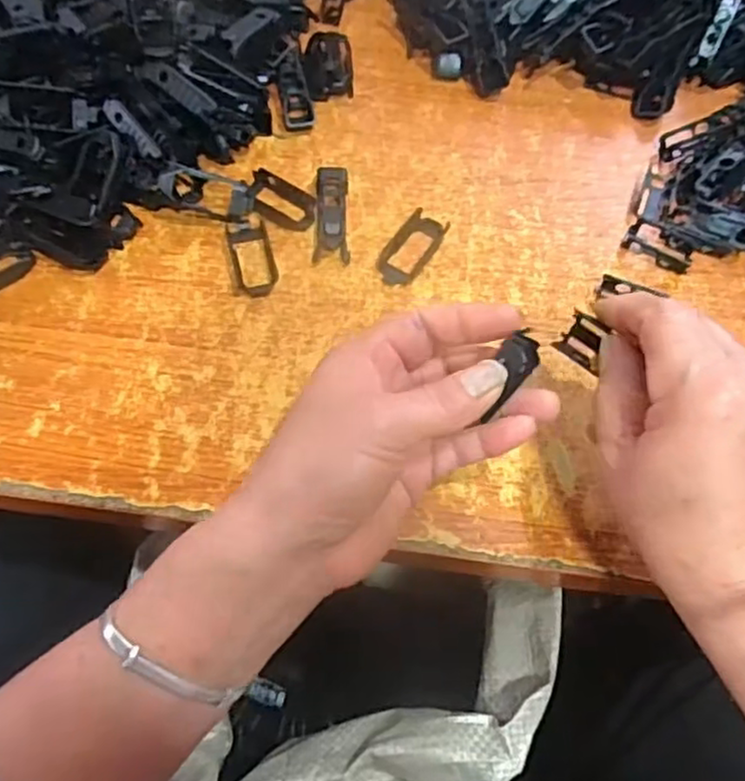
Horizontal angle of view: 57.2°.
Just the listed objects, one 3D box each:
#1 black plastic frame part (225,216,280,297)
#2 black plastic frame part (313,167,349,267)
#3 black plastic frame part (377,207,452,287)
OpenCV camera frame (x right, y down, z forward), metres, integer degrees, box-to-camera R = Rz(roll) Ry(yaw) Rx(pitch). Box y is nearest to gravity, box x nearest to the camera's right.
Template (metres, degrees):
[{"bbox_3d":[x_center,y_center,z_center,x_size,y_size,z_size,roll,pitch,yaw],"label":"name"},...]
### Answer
[{"bbox_3d":[-0.067,-0.077,0.381,0.023,0.010,0.051,-14,64,-10],"label":"black plastic frame part"},{"bbox_3d":[-0.023,-0.101,0.391,0.019,0.015,0.059,0,62,-3],"label":"black plastic frame part"},{"bbox_3d":[0.022,-0.081,0.388,0.024,0.009,0.050,30,65,12],"label":"black plastic frame part"}]

